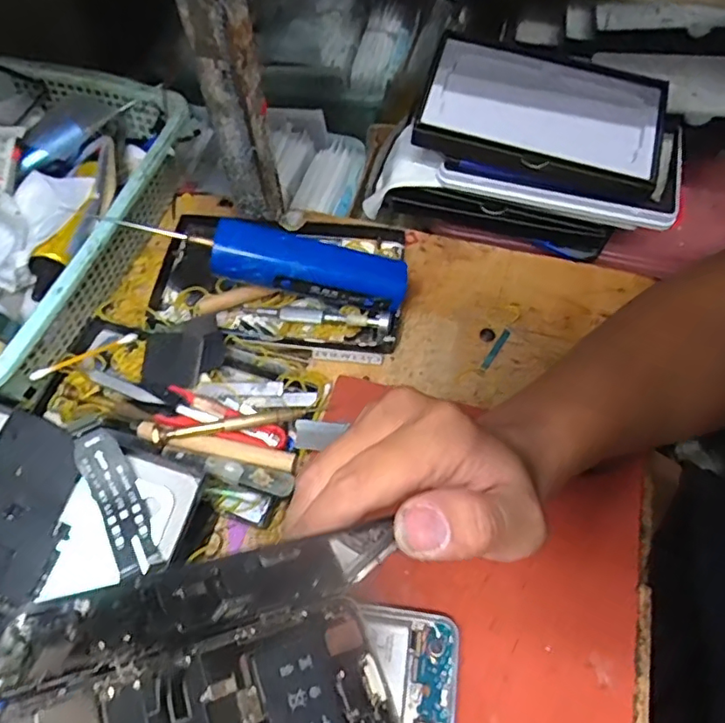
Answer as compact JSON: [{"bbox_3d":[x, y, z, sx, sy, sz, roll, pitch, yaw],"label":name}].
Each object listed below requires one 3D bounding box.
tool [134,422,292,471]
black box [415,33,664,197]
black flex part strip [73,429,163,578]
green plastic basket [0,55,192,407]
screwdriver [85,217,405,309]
[{"bbox_3d":[-0.090,0.052,0.352,0.099,0.009,0.014,11,60,4],"label":"tool"},{"bbox_3d":[0.134,-0.187,0.430,0.174,0.023,0.098,16,77,6],"label":"black box"},{"bbox_3d":[-0.134,0.076,0.315,0.024,0.010,0.079,-24,80,-15],"label":"black flex part strip"},{"bbox_3d":[-0.255,-0.101,0.399,0.198,0.082,0.276,15,60,7],"label":"green plastic basket"},{"bbox_3d":[-0.064,-0.072,0.386,0.190,0.032,0.036,11,59,-10],"label":"screwdriver"}]

